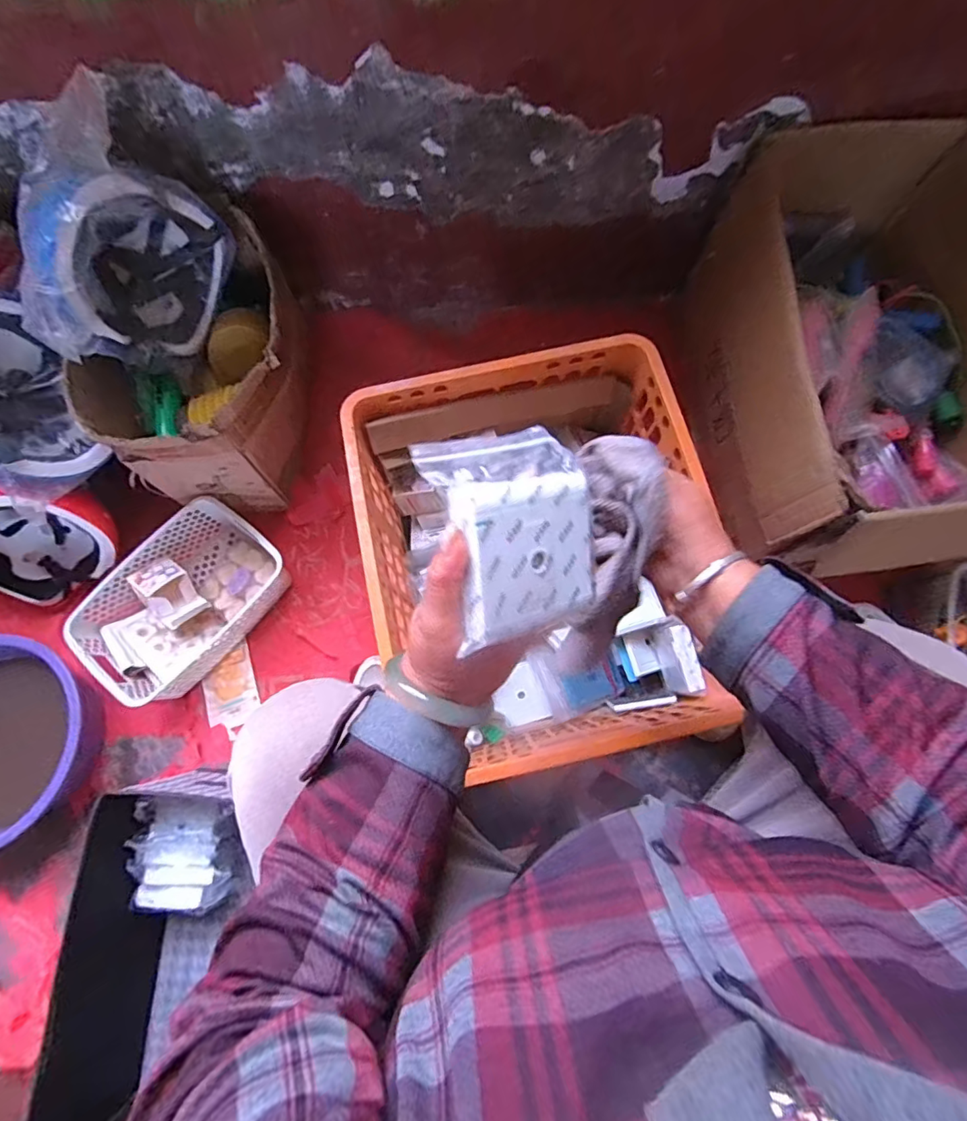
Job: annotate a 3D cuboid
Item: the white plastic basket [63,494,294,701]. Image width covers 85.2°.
[{"bbox_3d":[-0.468,0.063,0.836,0.208,0.091,0.300,38,79,10],"label":"white plastic basket"}]

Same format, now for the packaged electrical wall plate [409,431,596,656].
[{"bbox_3d":[0.023,-0.018,0.303,0.093,0.023,0.114,-16,93,-29],"label":"packaged electrical wall plate"}]

